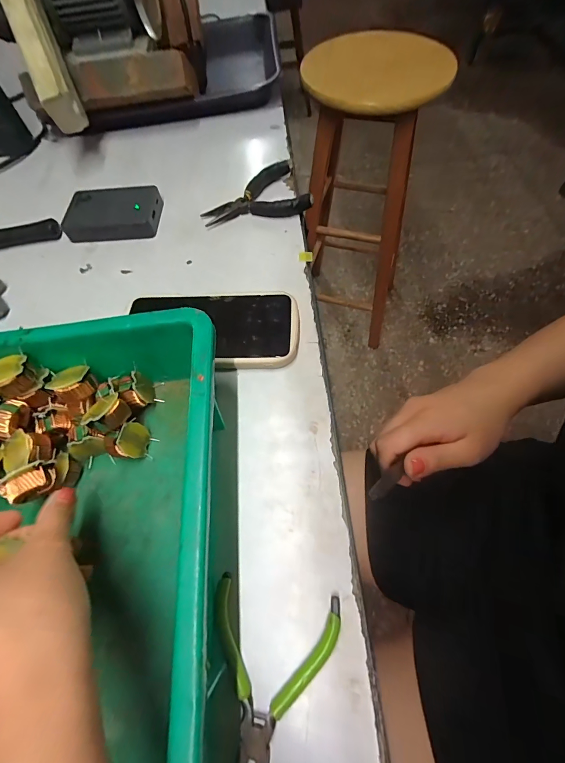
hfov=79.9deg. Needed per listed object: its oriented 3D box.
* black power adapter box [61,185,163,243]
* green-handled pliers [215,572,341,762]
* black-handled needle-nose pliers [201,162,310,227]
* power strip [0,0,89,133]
[{"bbox_3d":[-0.202,-0.200,0.405,0.114,0.024,0.073,3,63,5],"label":"black power adapter box"},{"bbox_3d":[-0.012,0.184,0.195,0.078,0.011,0.113,8,63,8],"label":"green-handled pliers"},{"bbox_3d":[-0.033,-0.224,0.406,0.124,0.022,0.078,-8,62,-1],"label":"black-handled needle-nose pliers"},{"bbox_3d":[-0.295,-0.415,0.398,0.041,0.056,0.207,-21,99,-7],"label":"power strip"}]

